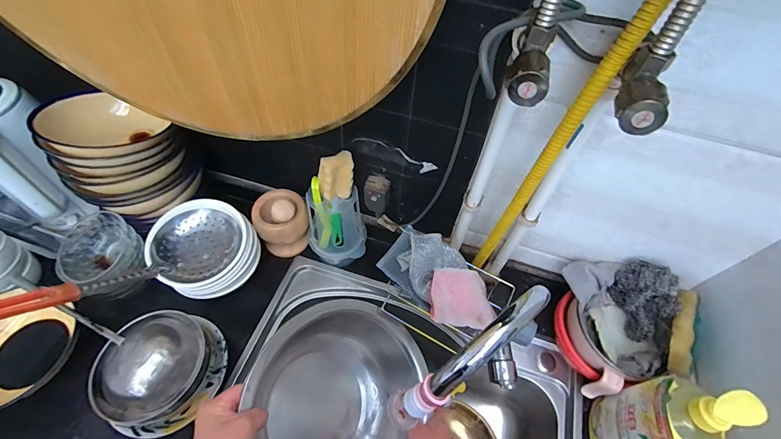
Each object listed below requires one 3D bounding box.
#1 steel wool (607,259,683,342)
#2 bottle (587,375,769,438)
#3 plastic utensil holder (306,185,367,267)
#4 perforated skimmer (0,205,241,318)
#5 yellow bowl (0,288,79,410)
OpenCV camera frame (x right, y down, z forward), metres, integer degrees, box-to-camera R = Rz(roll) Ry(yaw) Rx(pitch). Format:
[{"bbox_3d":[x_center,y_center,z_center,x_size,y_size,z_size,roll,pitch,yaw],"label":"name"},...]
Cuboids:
[{"bbox_3d":[0.408,0.125,0.577,0.062,0.097,0.113,-15,58,-13],"label":"steel wool"},{"bbox_3d":[0.362,0.270,0.477,0.065,0.259,0.095,7,56,2],"label":"bottle"},{"bbox_3d":[-0.102,0.019,0.674,0.108,0.179,0.062,2,56,-2],"label":"plastic utensil holder"},{"bbox_3d":[-0.384,0.068,0.536,0.143,0.094,0.329,29,28,16],"label":"perforated skimmer"},{"bbox_3d":[-0.602,0.226,0.584,0.164,0.086,0.162,1,56,-2],"label":"yellow bowl"}]

